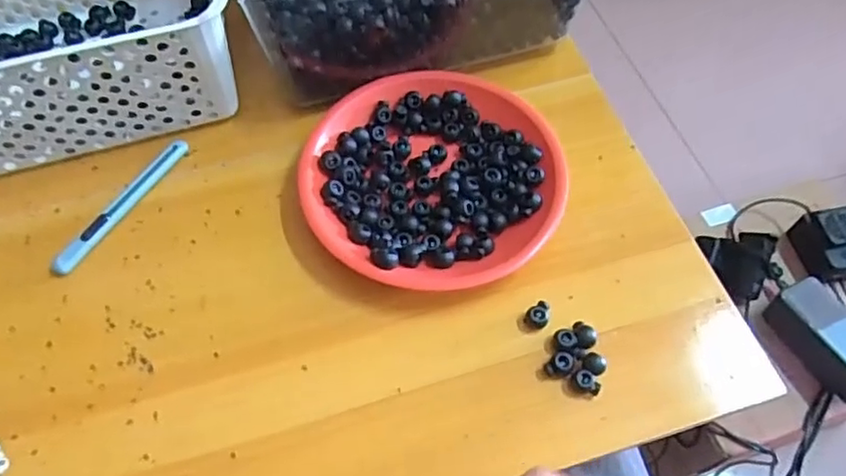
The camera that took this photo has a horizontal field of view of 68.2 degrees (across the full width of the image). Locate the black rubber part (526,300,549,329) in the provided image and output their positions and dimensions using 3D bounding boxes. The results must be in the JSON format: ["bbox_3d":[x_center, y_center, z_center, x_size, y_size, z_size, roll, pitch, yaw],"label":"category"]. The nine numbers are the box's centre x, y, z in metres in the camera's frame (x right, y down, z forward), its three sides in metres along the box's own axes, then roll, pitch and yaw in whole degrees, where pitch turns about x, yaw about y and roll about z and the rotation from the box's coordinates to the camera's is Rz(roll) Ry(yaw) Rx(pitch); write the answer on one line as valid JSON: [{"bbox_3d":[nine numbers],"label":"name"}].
[{"bbox_3d":[0.079,0.053,0.427,0.014,0.008,0.019,22,62,13],"label":"black rubber part"}]

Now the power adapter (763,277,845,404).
[{"bbox_3d":[0.442,0.108,0.677,0.060,0.050,0.131,-21,61,-11],"label":"power adapter"}]

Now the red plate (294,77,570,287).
[{"bbox_3d":[0.006,-0.046,0.478,0.180,0.030,0.190,0,59,0],"label":"red plate"}]

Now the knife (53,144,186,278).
[{"bbox_3d":[-0.227,-0.025,0.477,0.017,0.009,0.133,26,63,15],"label":"knife"}]

